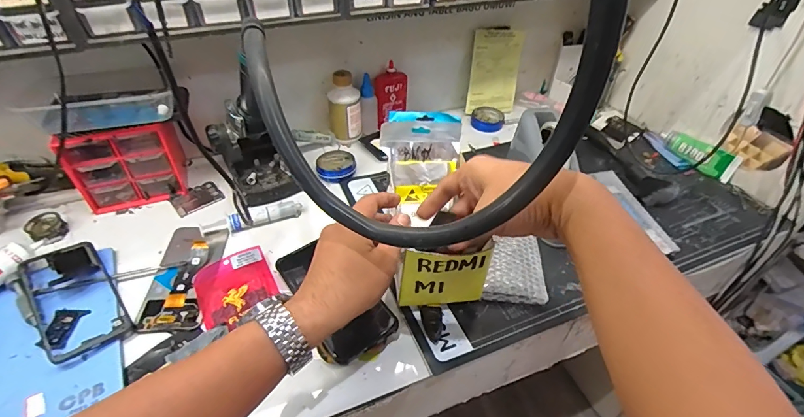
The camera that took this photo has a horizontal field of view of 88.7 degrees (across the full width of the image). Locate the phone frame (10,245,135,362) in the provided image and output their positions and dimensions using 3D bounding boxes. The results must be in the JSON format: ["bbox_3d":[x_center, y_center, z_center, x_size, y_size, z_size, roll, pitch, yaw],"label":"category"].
[{"bbox_3d":[-0.370,0.102,0.461,0.084,0.016,0.155,-29,51,-35],"label":"phone frame"}]

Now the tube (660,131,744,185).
[{"bbox_3d":[0.499,-0.096,0.702,0.041,0.037,0.133,-23,49,-24],"label":"tube"}]

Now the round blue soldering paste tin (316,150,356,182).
[{"bbox_3d":[-0.106,-0.071,0.658,0.060,0.017,0.063,1,43,-1],"label":"round blue soldering paste tin"}]

